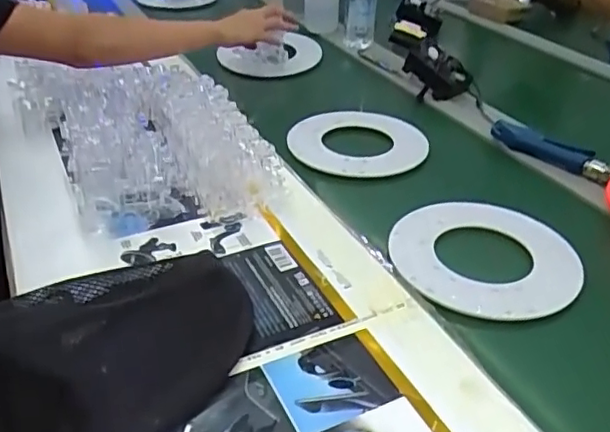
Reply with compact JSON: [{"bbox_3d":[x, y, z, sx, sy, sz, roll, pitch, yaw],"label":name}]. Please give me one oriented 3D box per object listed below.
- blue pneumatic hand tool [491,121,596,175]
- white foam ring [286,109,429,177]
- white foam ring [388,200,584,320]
[{"bbox_3d":[0.315,-0.093,0.824,0.036,0.031,0.142,-23,40,-32],"label":"blue pneumatic hand tool"},{"bbox_3d":[0.073,-0.110,0.859,0.186,0.016,0.188,0,34,0],"label":"white foam ring"},{"bbox_3d":[0.187,0.036,0.632,0.187,0.008,0.177,0,34,0],"label":"white foam ring"}]

